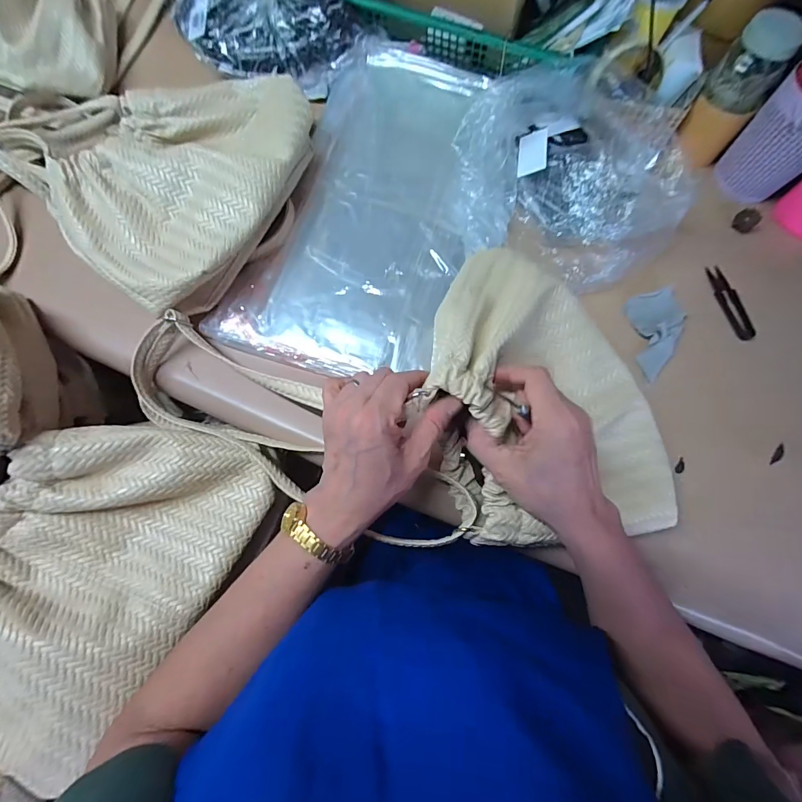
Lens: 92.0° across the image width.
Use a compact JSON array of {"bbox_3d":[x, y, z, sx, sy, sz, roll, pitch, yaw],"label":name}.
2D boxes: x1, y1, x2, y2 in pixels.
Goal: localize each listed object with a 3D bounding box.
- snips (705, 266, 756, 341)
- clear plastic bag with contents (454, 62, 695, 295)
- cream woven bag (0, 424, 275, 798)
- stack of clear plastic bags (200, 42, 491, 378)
[{"bbox_3d":[0.393,-0.118,0.464,0.024,0.010,0.099,-13,74,-5],"label":"snips"},{"bbox_3d":[0.198,-0.261,0.447,0.268,0.083,0.251,14,74,3],"label":"clear plastic bag with contents"},{"bbox_3d":[-0.269,0.142,0.342,0.202,0.077,0.304,33,75,8],"label":"cream woven bag"},{"bbox_3d":[-0.025,-0.246,0.476,0.229,0.024,0.455,18,74,4],"label":"stack of clear plastic bags"}]

